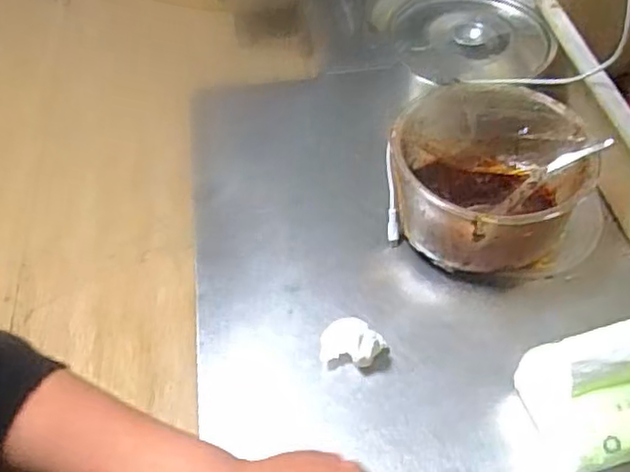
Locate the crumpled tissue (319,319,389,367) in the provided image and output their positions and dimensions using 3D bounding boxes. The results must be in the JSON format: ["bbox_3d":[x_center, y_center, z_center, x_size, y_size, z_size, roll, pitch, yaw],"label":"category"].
[{"bbox_3d":[0.032,0.087,0.568,0.054,0.031,0.042,12,53,14],"label":"crumpled tissue"}]

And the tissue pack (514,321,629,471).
[{"bbox_3d":[0.223,0.112,0.491,0.126,0.101,0.093,-13,51,-8],"label":"tissue pack"}]

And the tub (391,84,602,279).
[{"bbox_3d":[0.161,-0.052,0.626,0.172,0.104,0.164,-2,51,3],"label":"tub"}]

